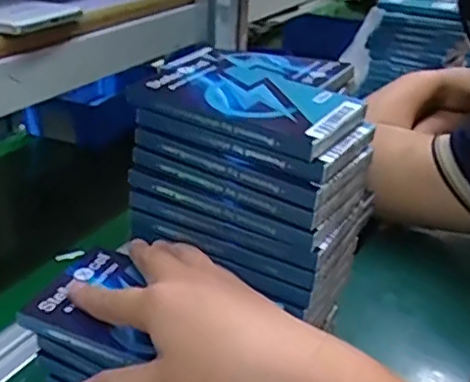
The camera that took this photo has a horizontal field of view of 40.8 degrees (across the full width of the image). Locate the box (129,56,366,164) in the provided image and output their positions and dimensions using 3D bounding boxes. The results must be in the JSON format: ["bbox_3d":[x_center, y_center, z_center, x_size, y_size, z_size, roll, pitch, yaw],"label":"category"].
[{"bbox_3d":[0.007,-0.060,0.404,0.134,0.011,0.077,22,41,28],"label":"box"}]

